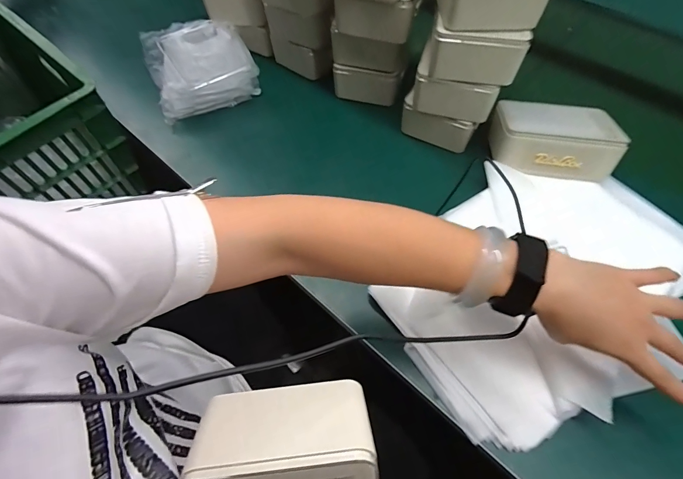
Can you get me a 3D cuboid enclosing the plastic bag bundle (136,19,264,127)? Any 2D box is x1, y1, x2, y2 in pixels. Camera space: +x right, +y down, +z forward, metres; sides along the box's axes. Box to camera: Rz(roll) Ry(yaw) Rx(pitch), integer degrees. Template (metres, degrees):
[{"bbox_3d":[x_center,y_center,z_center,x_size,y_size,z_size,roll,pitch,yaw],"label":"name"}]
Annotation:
[{"bbox_3d":[-0.241,-0.296,0.609,0.164,0.066,0.164,-22,60,-12],"label":"plastic bag bundle"}]

